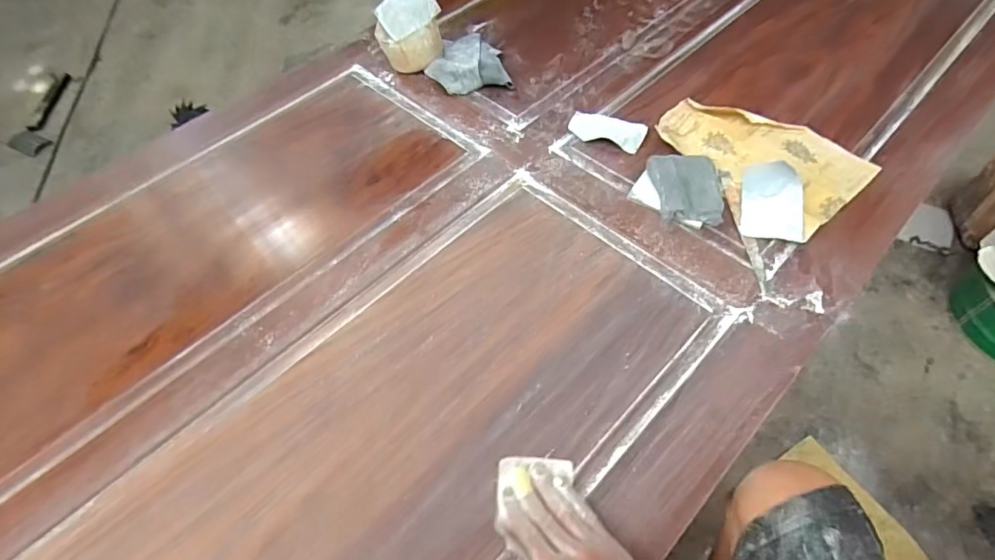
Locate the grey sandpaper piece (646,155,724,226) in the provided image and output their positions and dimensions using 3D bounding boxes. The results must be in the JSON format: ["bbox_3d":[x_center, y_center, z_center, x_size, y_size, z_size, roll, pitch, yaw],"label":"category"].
[{"bbox_3d":[0.243,-0.117,0.651,0.087,0.026,0.107,1,56,5],"label":"grey sandpaper piece"}]

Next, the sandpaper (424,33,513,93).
[{"bbox_3d":[-0.050,-0.367,0.839,0.137,0.035,0.145,-4,56,1],"label":"sandpaper"}]

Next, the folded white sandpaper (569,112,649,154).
[{"bbox_3d":[0.161,-0.223,0.748,0.111,0.013,0.062,18,59,15],"label":"folded white sandpaper"}]

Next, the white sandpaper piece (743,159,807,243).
[{"bbox_3d":[0.346,-0.099,0.635,0.069,0.011,0.102,5,72,17],"label":"white sandpaper piece"}]

